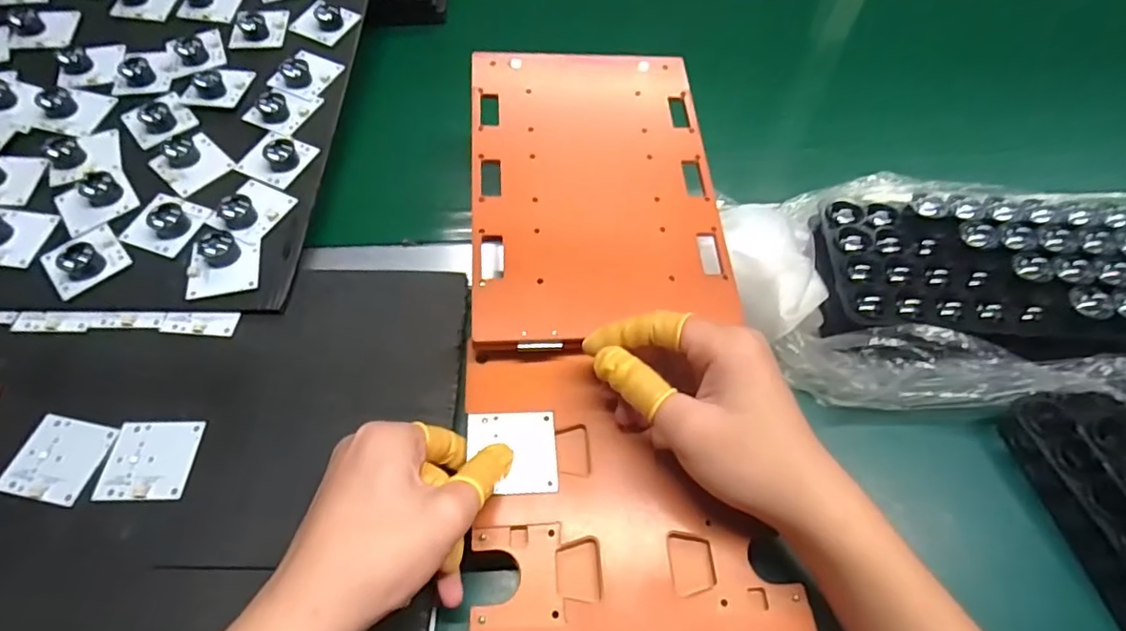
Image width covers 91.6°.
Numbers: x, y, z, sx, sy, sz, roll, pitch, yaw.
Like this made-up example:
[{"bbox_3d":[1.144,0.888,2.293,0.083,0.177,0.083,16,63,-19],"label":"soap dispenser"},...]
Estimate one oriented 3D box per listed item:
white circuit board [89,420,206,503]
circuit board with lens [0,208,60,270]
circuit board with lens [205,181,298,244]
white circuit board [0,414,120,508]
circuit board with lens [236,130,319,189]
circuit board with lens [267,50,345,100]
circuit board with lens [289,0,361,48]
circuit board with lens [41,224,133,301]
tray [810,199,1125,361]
[{"bbox_3d":[-0.232,0.081,0.308,0.046,0.004,0.044,0,59,-4],"label":"white circuit board"},{"bbox_3d":[-0.382,-0.056,0.371,0.045,0.015,0.041,4,57,2],"label":"circuit board with lens"},{"bbox_3d":[-0.224,-0.078,0.388,0.042,0.022,0.048,22,59,12],"label":"circuit board with lens"},{"bbox_3d":[-0.286,0.082,0.311,0.048,0.007,0.045,11,58,6],"label":"white circuit board"},{"bbox_3d":[-0.220,-0.123,0.414,0.045,0.018,0.045,23,60,13],"label":"circuit board with lens"},{"bbox_3d":[-0.215,-0.204,0.454,0.041,0.019,0.048,23,60,13],"label":"circuit board with lens"},{"bbox_3d":[-0.211,-0.261,0.483,0.045,0.020,0.040,17,59,10],"label":"circuit board with lens"},{"bbox_3d":[-0.324,-0.040,0.367,0.043,0.018,0.045,-37,65,-22],"label":"circuit board with lens"},{"bbox_3d":[0.263,-0.027,0.337,0.195,0.029,0.105,8,58,4],"label":"tray"}]

